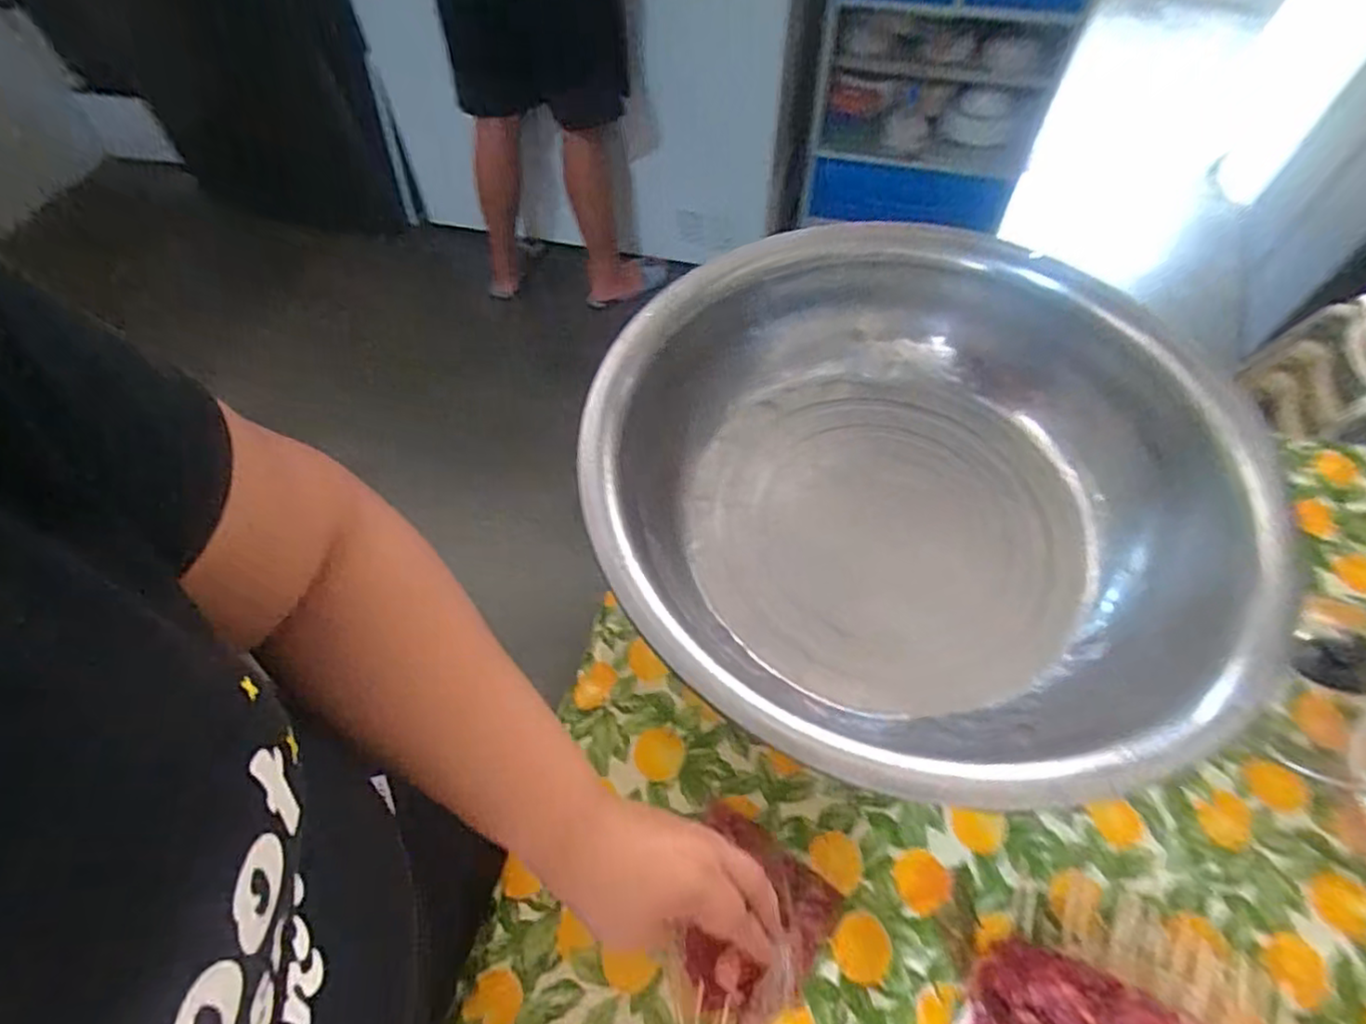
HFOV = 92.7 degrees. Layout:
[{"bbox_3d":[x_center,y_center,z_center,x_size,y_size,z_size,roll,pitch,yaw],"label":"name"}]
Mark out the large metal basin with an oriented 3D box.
[{"bbox_3d":[0.200,-0.021,0.642,0.572,0.192,0.507,36,64,22],"label":"large metal basin"}]

